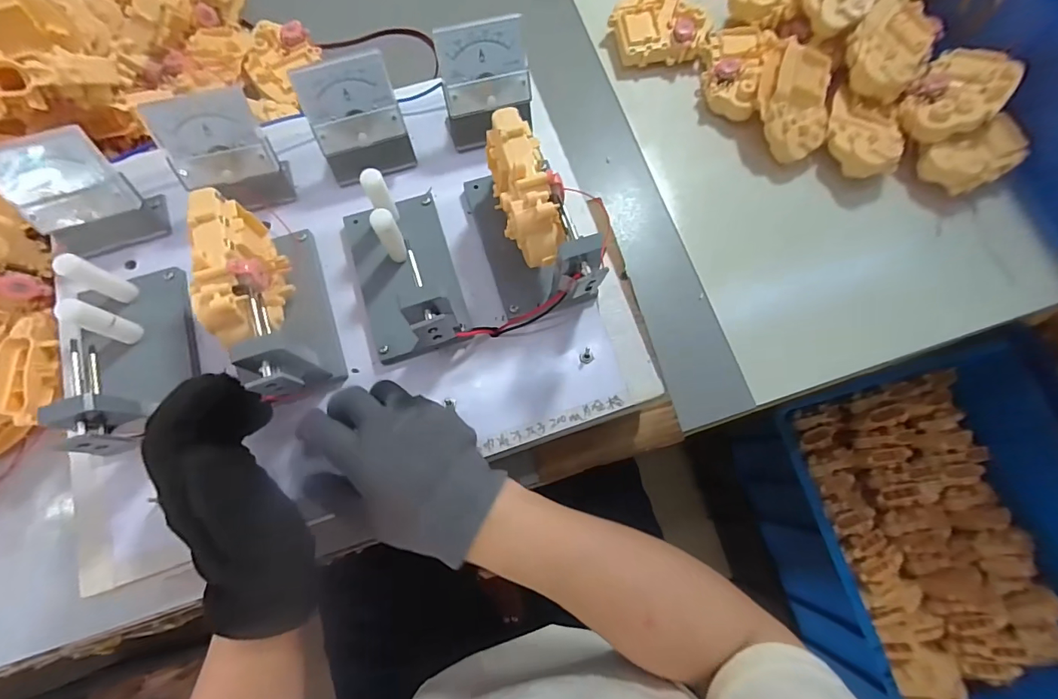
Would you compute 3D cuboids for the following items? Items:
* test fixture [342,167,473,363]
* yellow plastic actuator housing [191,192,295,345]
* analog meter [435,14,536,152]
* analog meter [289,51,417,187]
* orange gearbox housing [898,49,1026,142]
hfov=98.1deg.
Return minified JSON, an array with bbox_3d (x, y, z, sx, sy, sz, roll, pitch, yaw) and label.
[{"bbox_3d":[-0.089,-0.060,0.317,0.069,0.058,0.116,-17,76,-5],"label":"test fixture"},{"bbox_3d":[-0.174,-0.047,0.285,0.032,0.062,0.092,-14,76,-4],"label":"yellow plastic actuator housing"},{"bbox_3d":[-0.033,-0.196,0.346,0.067,0.070,0.045,-14,76,-4],"label":"analog meter"},{"bbox_3d":[-0.125,-0.167,0.338,0.062,0.069,0.040,-18,76,-5],"label":"analog meter"},{"bbox_3d":[0.399,-0.239,0.428,0.080,0.044,0.068,-43,79,-11],"label":"orange gearbox housing"}]

